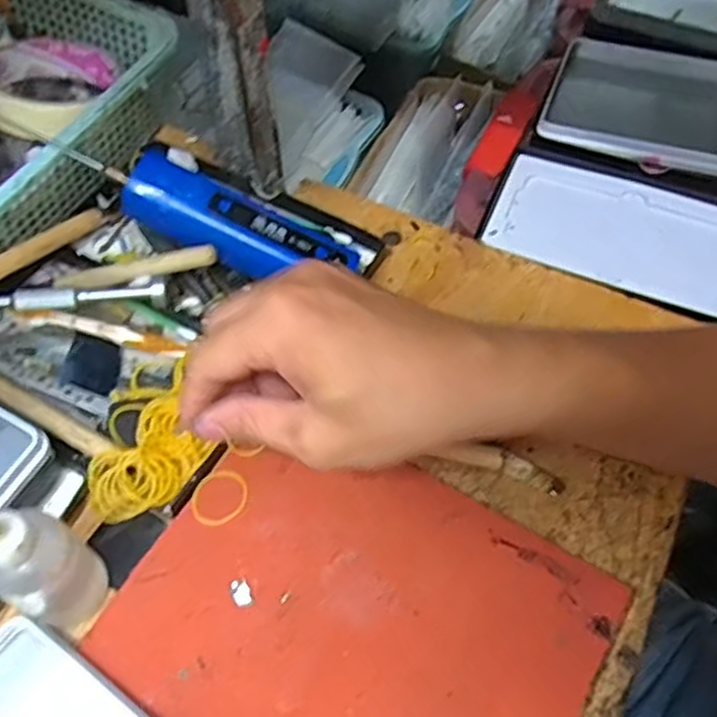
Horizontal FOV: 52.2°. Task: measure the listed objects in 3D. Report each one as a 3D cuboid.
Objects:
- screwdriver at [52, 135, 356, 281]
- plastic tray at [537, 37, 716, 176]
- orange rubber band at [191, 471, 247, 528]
[{"bbox_3d":[-0.082,-0.081,0.411,0.164,0.031,0.037,21,59,-6],"label":"screwdriver"},{"bbox_3d":[0.233,-0.176,0.531,0.186,0.035,0.106,20,61,11],"label":"plastic tray"},{"bbox_3d":[-0.070,0.070,0.368,0.030,0.004,0.026,-34,65,-19],"label":"orange rubber band"}]

